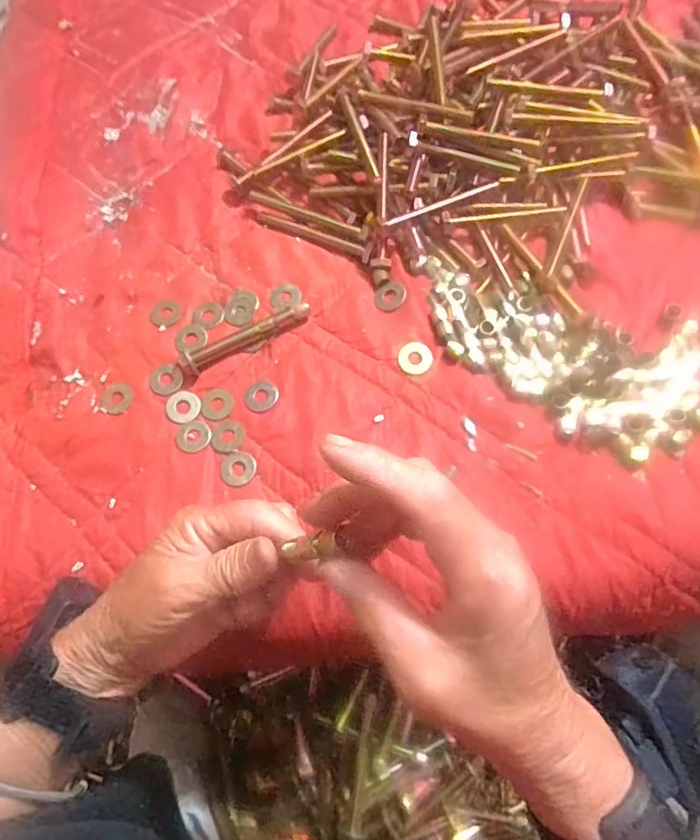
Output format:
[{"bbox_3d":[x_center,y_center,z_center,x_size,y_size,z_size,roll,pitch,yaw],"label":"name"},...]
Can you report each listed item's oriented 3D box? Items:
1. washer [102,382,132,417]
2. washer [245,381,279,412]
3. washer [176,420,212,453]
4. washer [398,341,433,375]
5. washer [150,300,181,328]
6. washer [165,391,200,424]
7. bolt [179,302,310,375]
[{"bbox_3d":[-0.173,-0.016,0.403,0.023,0.004,0.025,19,69,11],"label":"washer"},{"bbox_3d":[-0.064,-0.018,0.397,0.024,0.004,0.024,-1,67,3],"label":"washer"},{"bbox_3d":[-0.112,0.011,0.388,0.024,0.004,0.024,-1,67,3],"label":"washer"},{"bbox_3d":[0.048,-0.046,0.400,0.024,0.004,0.025,-1,67,3],"label":"washer"},{"bbox_3d":[-0.144,-0.084,0.427,0.023,0.004,0.024,-1,67,3],"label":"washer"},{"bbox_3d":[-0.122,-0.010,0.398,0.024,0.004,0.026,-1,67,3],"label":"washer"},{"bbox_3d":[-0.080,-0.065,0.414,0.102,0.011,0.020,-27,68,-8],"label":"bolt"}]

